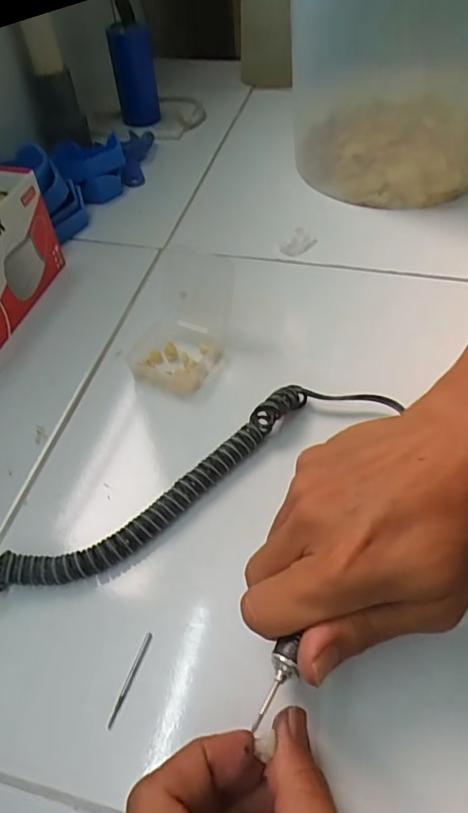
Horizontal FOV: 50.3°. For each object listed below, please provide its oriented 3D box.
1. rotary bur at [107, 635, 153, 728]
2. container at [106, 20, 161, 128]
[{"bbox_3d":[-0.051,0.133,0.246,0.004,0.004,0.043,15,53,13],"label":"rotary bur"},{"bbox_3d":[-0.125,-0.421,0.629,0.049,0.106,0.047,-6,51,-4],"label":"container"}]

